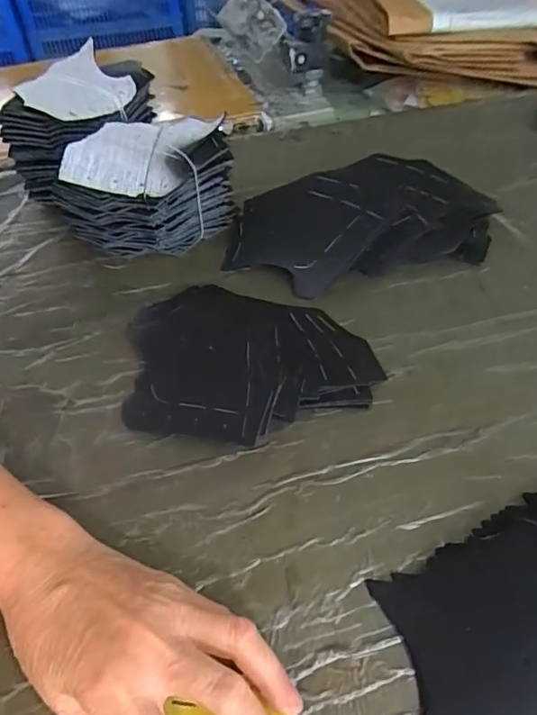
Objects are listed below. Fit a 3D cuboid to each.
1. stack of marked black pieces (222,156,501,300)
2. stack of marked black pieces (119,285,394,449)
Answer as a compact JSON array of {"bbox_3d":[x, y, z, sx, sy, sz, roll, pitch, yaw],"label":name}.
[{"bbox_3d":[0.083,-0.135,0.492,0.254,0.054,0.134,-12,50,-11],"label":"stack of marked black pieces"},{"bbox_3d":[-0.014,0.003,0.384,0.184,0.031,0.135,5,49,4],"label":"stack of marked black pieces"}]

